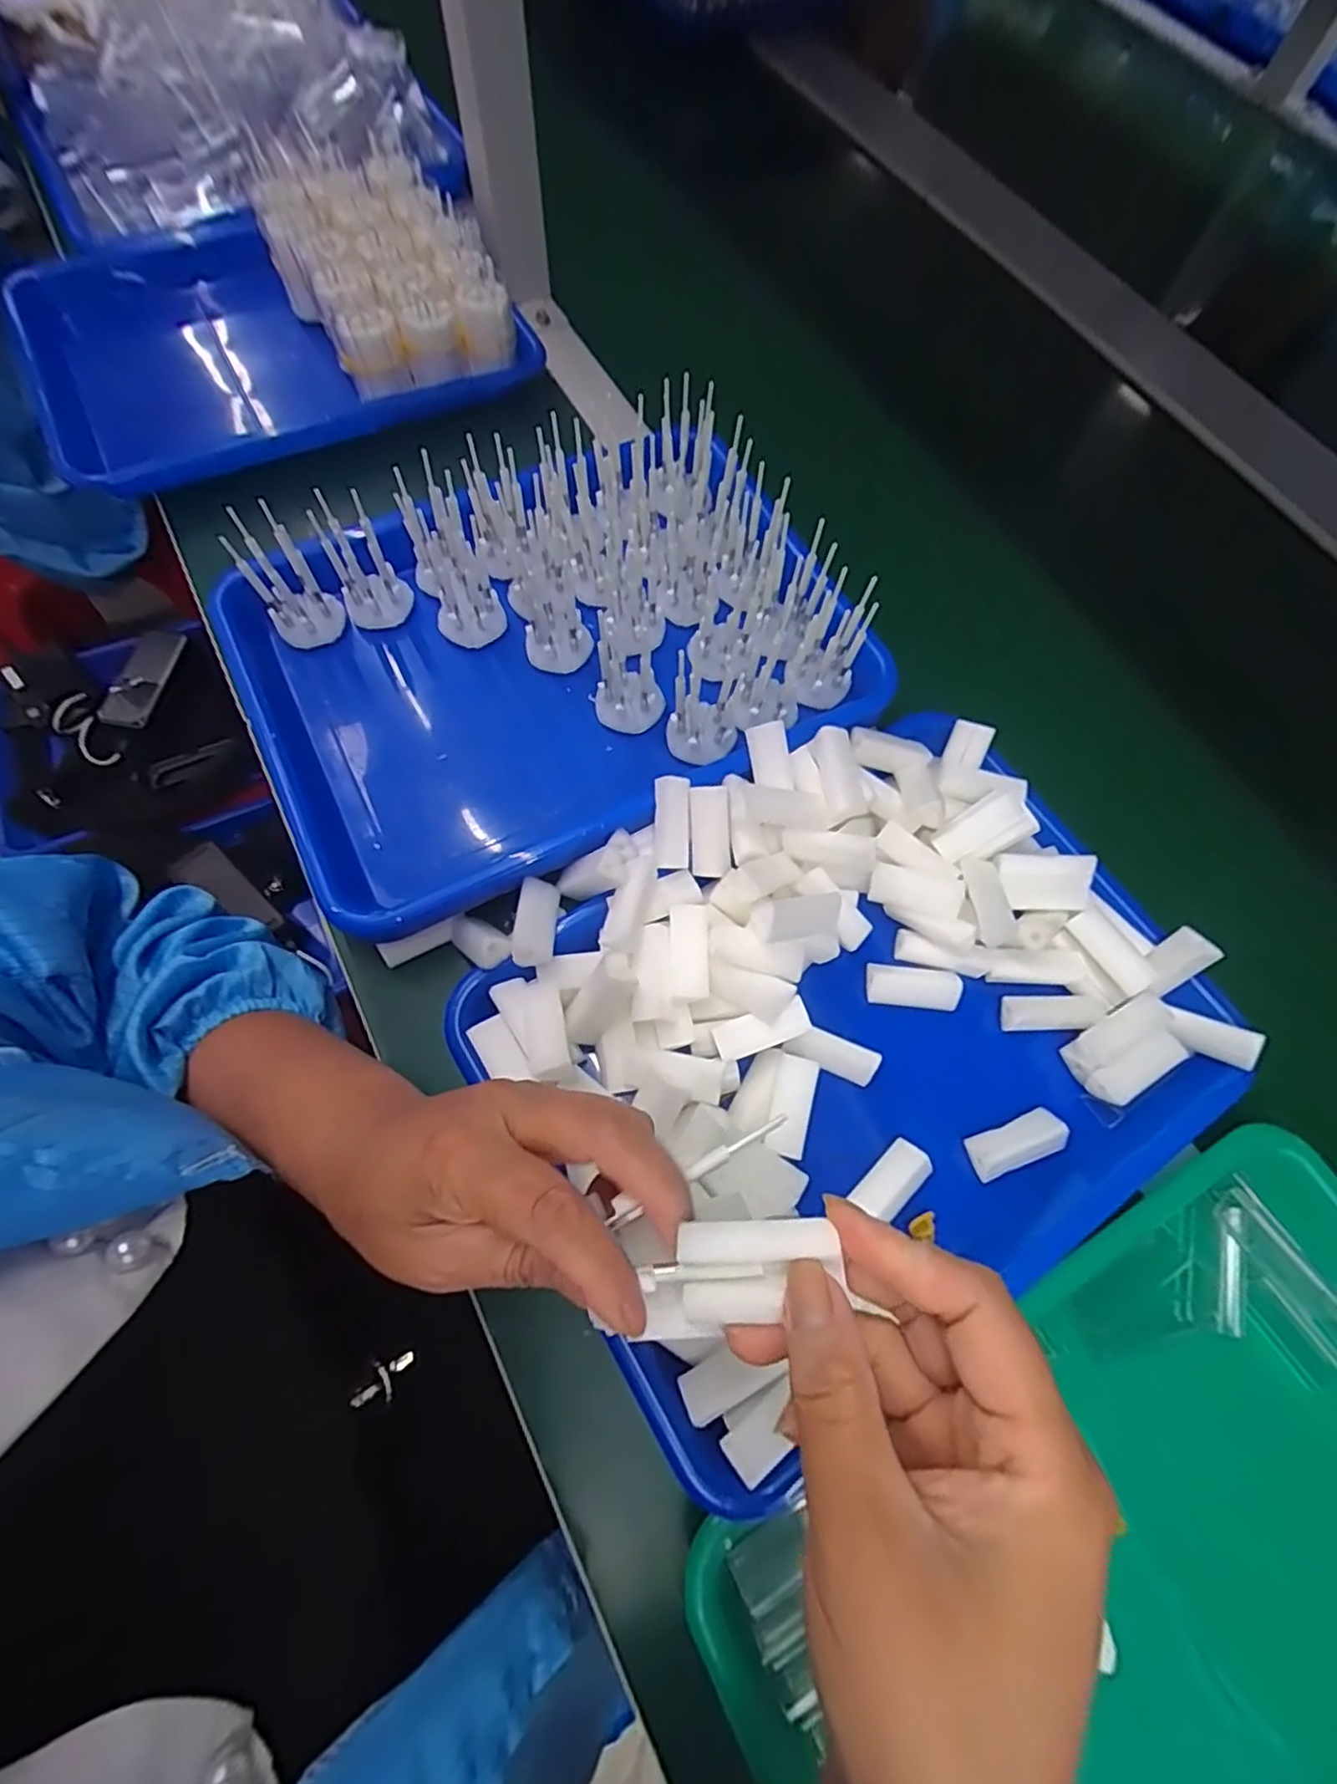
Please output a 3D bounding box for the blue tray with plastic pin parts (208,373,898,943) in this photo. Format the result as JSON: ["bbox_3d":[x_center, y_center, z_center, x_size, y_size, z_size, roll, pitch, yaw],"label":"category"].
[{"bbox_3d":[-0.069,-0.139,0.385,0.338,0.076,0.246,-28,73,-13],"label":"blue tray with plastic pin parts"}]

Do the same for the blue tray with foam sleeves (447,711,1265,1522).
[{"bbox_3d":[0.084,0.056,0.326,0.316,0.057,0.265,-30,73,-13],"label":"blue tray with foam sleeves"}]

